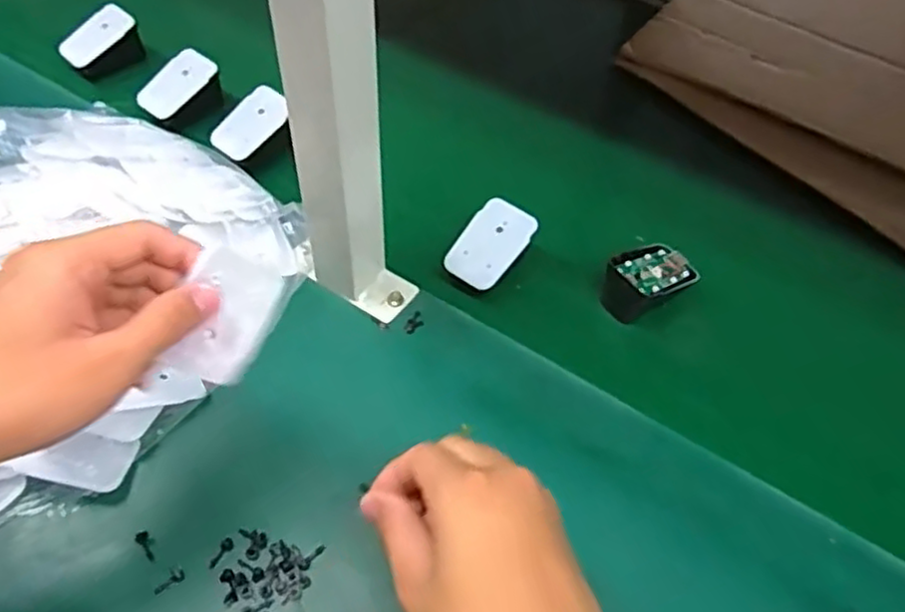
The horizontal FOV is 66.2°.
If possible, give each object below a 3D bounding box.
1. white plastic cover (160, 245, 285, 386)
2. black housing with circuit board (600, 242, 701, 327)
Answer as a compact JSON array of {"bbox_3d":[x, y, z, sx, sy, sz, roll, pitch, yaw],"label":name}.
[{"bbox_3d":[-0.112,0.007,0.344,0.044,0.065,0.004,25,8,-33],"label":"white plastic cover"},{"bbox_3d":[0.142,-0.017,0.514,0.071,0.037,0.043,-26,59,-21],"label":"black housing with circuit board"}]

